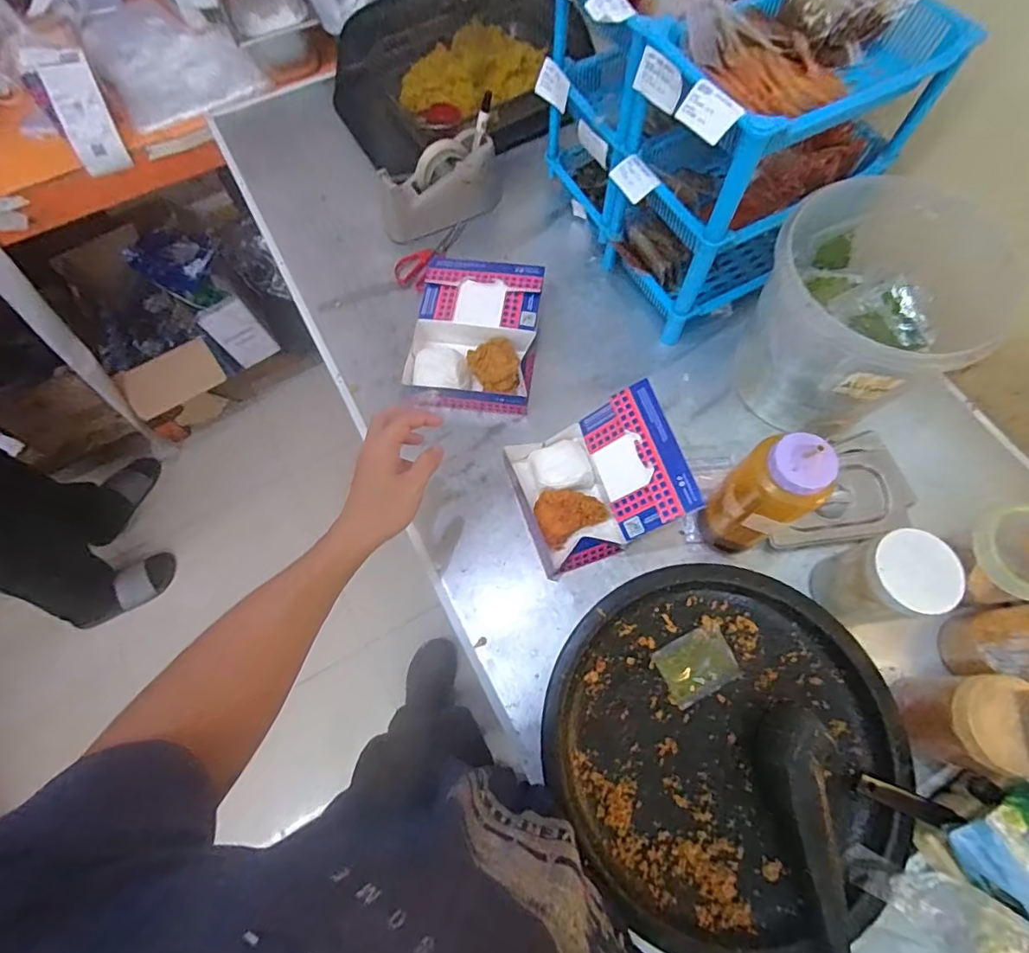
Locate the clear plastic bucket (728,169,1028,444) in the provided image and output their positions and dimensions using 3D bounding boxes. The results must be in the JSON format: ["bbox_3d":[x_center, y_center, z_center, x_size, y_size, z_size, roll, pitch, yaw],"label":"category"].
[{"bbox_3d":[0.428,-0.203,0.688,0.227,0.242,0.238,0,69,1],"label":"clear plastic bucket"}]

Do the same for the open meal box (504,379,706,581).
[{"bbox_3d":[0.103,0.006,0.671,0.190,0.125,0.172,-19,70,-6],"label":"open meal box"}]

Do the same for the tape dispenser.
[{"bbox_3d":[-0.124,-0.471,0.866,0.205,0.111,0.074,-34,72,-12],"label":"tape dispenser"}]

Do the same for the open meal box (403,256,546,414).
[{"bbox_3d":[-0.056,-0.211,0.784,0.174,0.081,0.220,8,69,4],"label":"open meal box"}]

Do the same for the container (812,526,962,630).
[{"bbox_3d":[0.424,0.121,0.612,0.085,0.135,0.088,0,69,1],"label":"container"}]

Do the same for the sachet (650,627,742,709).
[{"bbox_3d":[0.209,0.217,0.608,0.089,0.009,0.064,-28,71,-10],"label":"sachet"}]

